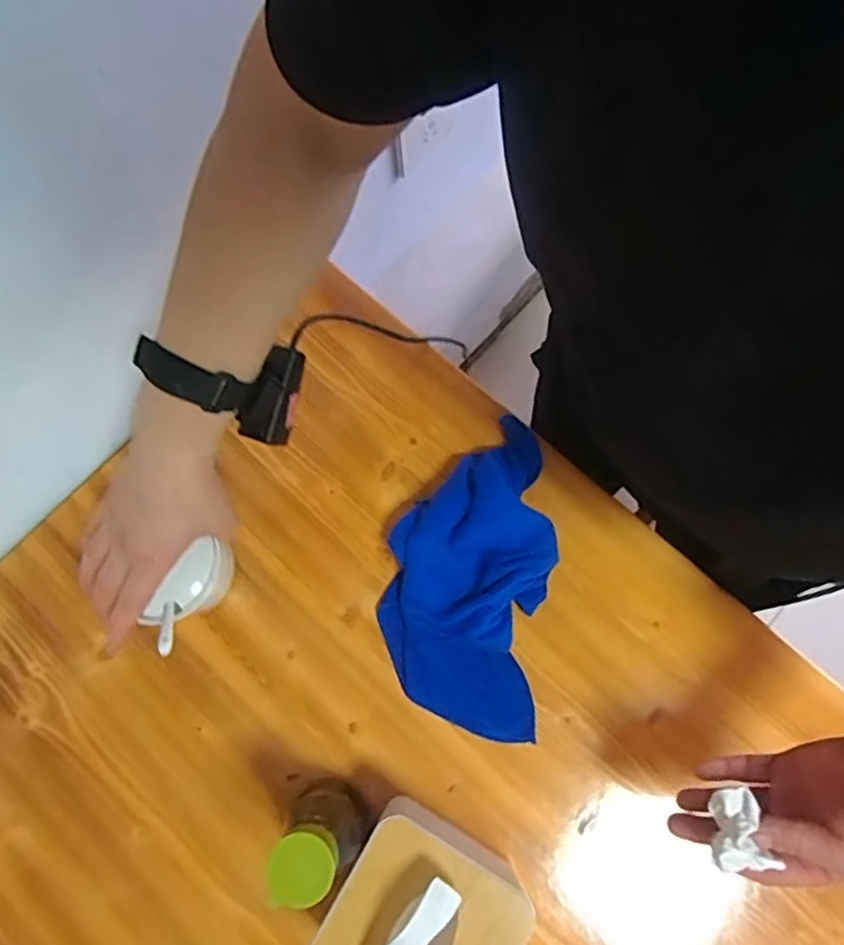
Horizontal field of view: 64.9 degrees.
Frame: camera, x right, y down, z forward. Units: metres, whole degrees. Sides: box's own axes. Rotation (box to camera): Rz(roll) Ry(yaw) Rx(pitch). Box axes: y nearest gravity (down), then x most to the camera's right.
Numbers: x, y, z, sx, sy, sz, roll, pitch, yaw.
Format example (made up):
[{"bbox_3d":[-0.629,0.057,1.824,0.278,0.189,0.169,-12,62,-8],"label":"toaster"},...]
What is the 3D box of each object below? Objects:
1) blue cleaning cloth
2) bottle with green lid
[{"bbox_3d":[0.042,0.083,0.580,0.137,0.038,0.262,8,75,3],"label":"blue cleaning cloth"},{"bbox_3d":[-0.074,0.262,0.483,0.049,0.136,0.050,-21,75,-5],"label":"bottle with green lid"}]

